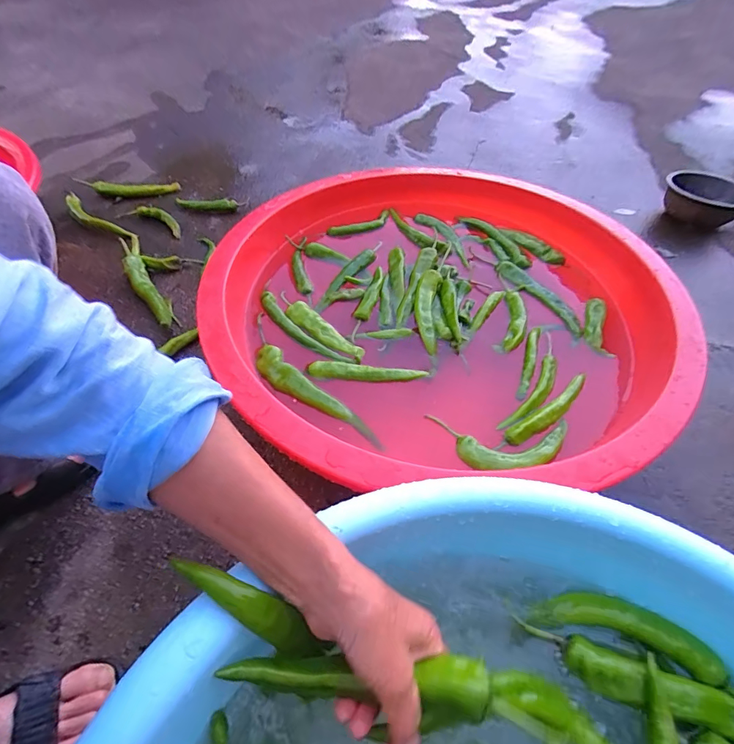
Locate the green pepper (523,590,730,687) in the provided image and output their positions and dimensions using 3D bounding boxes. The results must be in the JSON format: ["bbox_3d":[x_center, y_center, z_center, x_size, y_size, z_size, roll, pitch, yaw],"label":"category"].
[{"bbox_3d":[0.206,0.204,0.342,0.134,0.021,0.040,16,55,10],"label":"green pepper"}]

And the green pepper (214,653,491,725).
[{"bbox_3d":[-0.008,0.203,0.280,0.171,0.023,0.032,1,53,5],"label":"green pepper"}]

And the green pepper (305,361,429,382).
[{"bbox_3d":[0.000,0.003,0.590,0.159,0.015,0.024,6,54,2],"label":"green pepper"}]

